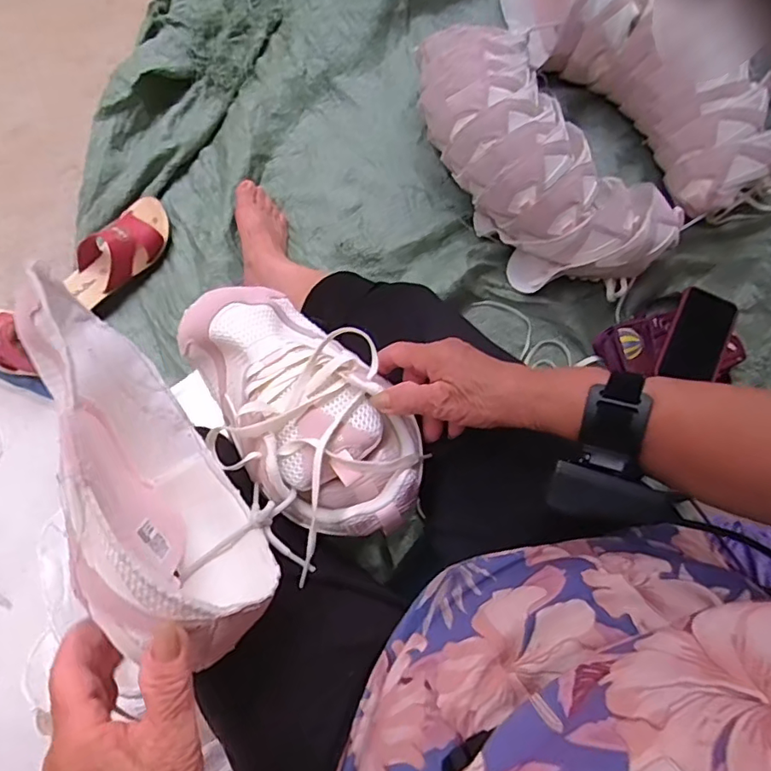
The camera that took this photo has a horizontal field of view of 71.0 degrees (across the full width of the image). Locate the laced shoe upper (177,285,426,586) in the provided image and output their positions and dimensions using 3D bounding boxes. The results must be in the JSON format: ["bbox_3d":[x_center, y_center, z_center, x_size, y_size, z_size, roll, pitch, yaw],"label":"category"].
[{"bbox_3d":[-0.071,0.014,0.435,0.121,0.090,0.233,-38,71,-9],"label":"laced shoe upper"}]

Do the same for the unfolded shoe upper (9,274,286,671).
[{"bbox_3d":[-0.155,0.047,0.326,0.068,0.133,0.225,-36,80,-8],"label":"unfolded shoe upper"}]

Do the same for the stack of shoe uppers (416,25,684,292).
[{"bbox_3d":[0.207,-0.321,0.804,0.198,0.154,0.446,-40,84,-9],"label":"stack of shoe uppers"}]

